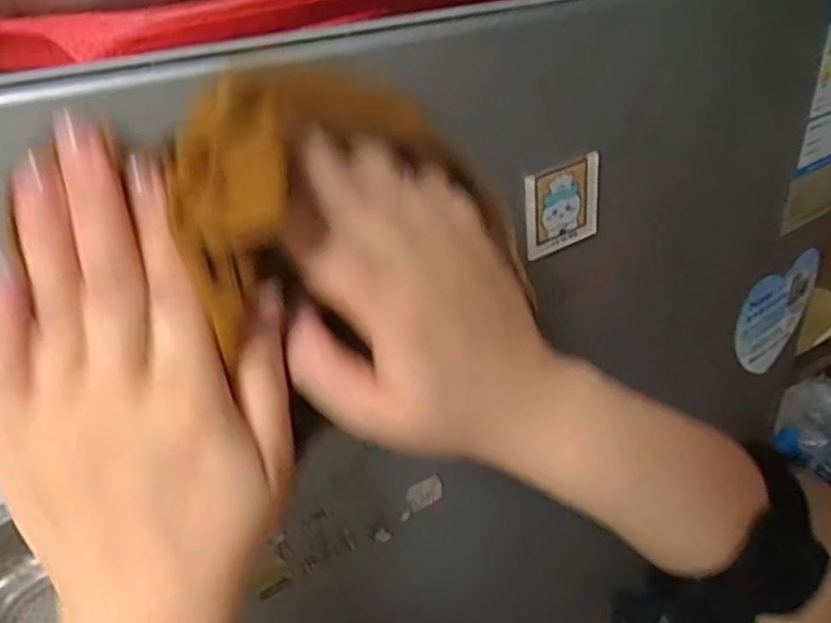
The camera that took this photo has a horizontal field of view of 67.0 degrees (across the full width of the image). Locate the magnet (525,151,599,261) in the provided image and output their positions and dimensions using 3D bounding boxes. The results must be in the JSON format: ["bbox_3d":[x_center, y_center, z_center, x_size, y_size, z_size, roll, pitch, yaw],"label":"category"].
[{"bbox_3d":[0.067,-0.047,0.281,0.038,0.042,0.006,-17,33,-18],"label":"magnet"}]

